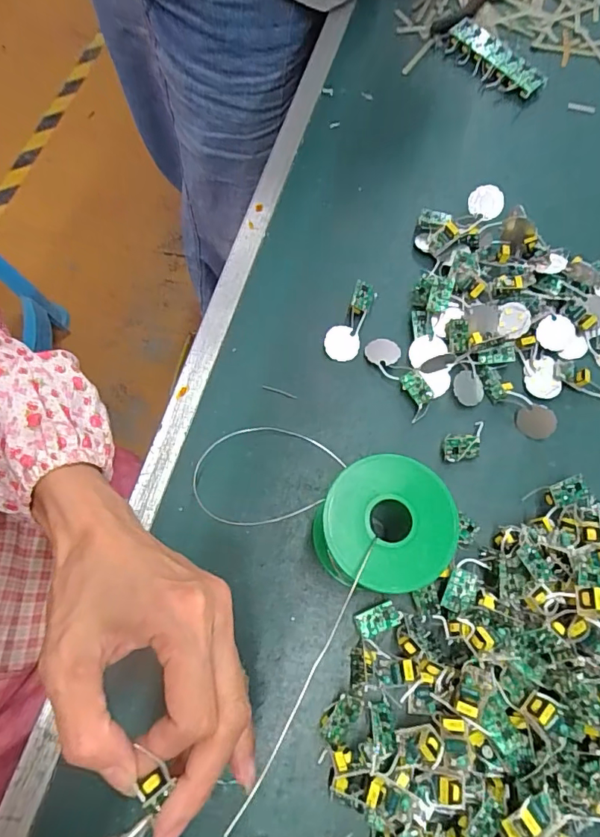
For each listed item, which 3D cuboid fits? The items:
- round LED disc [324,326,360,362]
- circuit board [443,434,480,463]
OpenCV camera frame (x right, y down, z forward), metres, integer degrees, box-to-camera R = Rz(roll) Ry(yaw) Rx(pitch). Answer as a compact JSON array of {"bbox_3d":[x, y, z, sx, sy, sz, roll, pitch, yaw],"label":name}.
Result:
[{"bbox_3d":[0.030,-0.054,0.363,0.024,0.004,0.026,-2,102,-8],"label":"round LED disc"},{"bbox_3d":[0.108,0.020,0.335,0.023,0.004,0.018,3,95,-4],"label":"circuit board"}]

